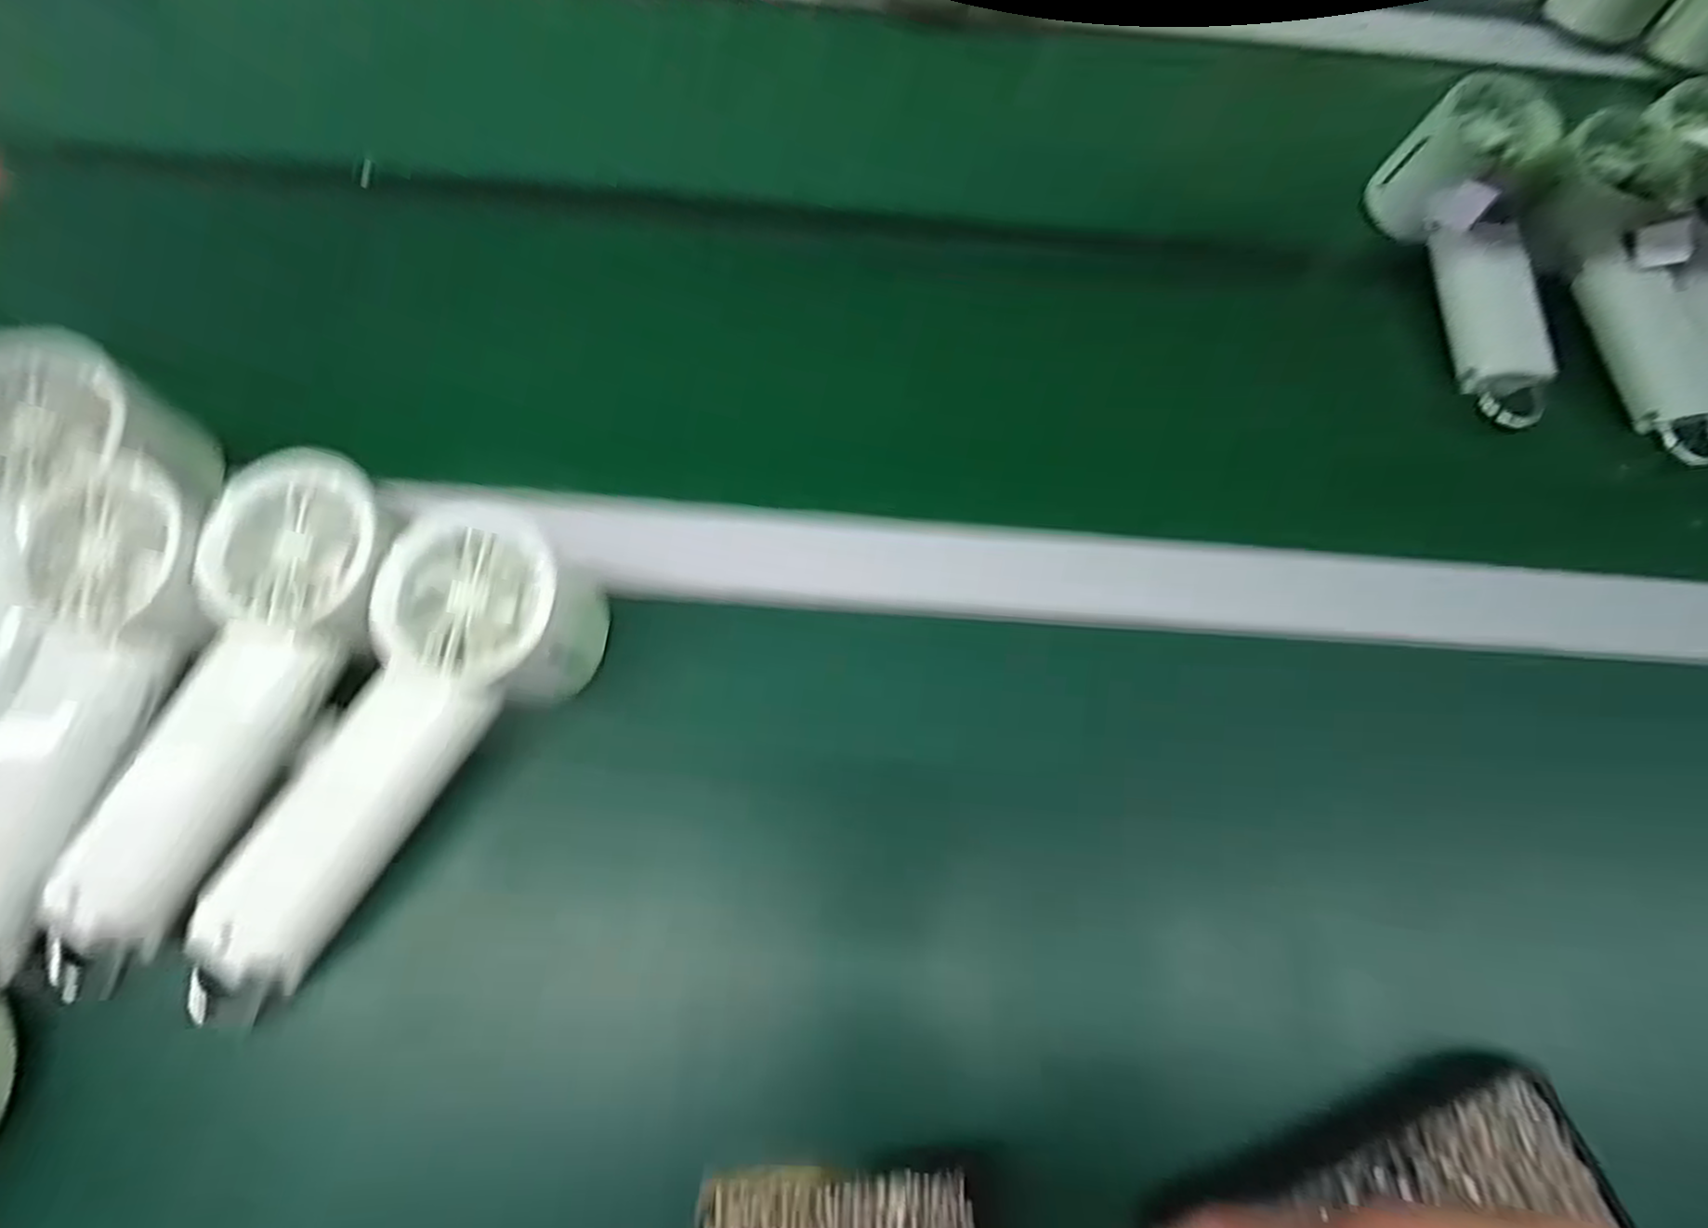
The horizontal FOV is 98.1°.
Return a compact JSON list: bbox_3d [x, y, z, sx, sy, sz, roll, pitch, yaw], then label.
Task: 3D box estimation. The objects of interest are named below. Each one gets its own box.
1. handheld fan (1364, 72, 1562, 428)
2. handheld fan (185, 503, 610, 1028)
[{"bbox_3d":[0.342,-0.201,0.403,0.062,0.056,0.195,4,68,-1],"label":"handheld fan"},{"bbox_3d":[-0.164,0.053,0.261,0.065,0.056,0.187,24,69,7],"label":"handheld fan"}]

